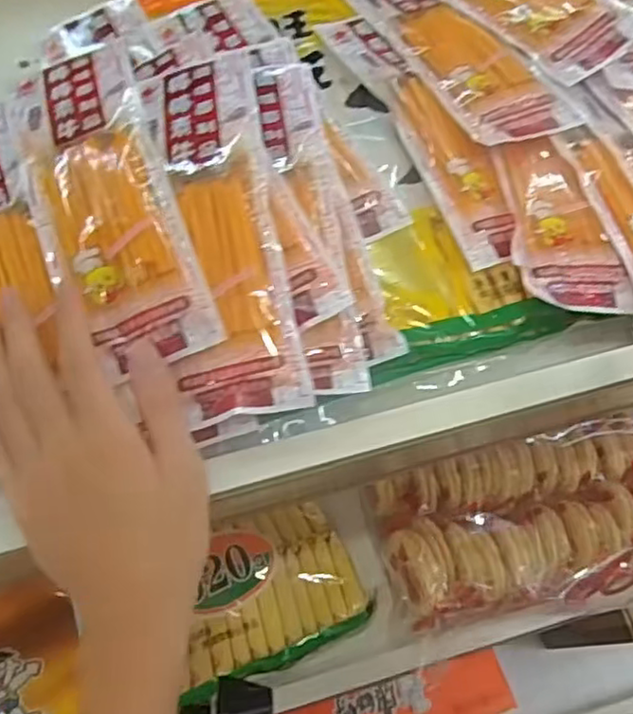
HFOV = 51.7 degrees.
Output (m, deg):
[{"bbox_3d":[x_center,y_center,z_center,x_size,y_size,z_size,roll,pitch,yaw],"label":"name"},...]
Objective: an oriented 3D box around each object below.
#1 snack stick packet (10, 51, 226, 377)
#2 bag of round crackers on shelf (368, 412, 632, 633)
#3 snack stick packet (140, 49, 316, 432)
[{"bbox_3d":[-0.124,-0.098,0.378,0.073,0.025,0.223,-18,67,-10],"label":"snack stick packet"},{"bbox_3d":[0.205,0.147,0.595,0.278,0.061,0.153,-11,66,-7],"label":"bag of round crackers on shelf"},{"bbox_3d":[-0.056,-0.078,0.374,0.065,0.021,0.227,-11,76,0],"label":"snack stick packet"}]

